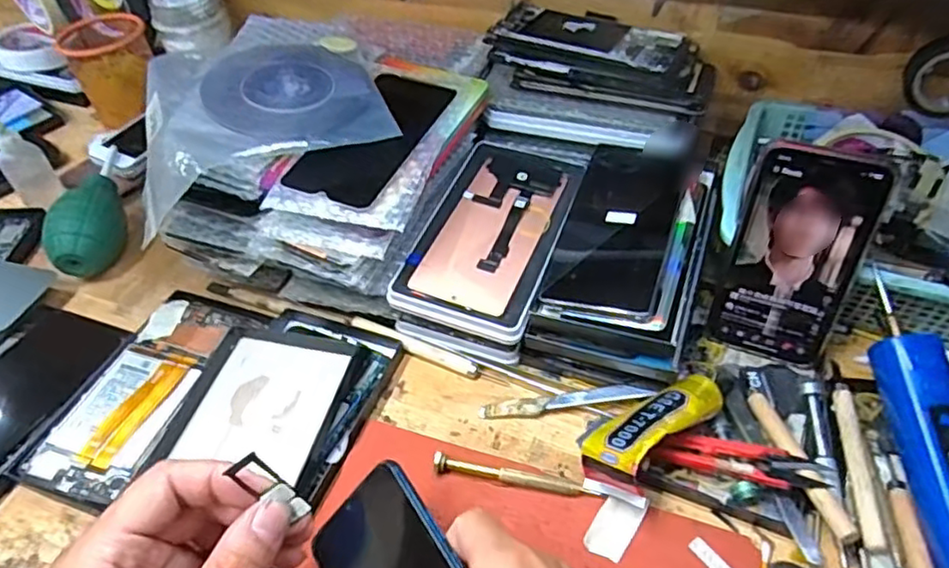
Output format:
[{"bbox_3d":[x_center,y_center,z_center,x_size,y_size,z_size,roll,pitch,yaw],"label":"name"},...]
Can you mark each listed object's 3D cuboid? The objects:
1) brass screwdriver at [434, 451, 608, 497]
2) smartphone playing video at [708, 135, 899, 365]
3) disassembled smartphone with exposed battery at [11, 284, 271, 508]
[{"bbox_3d":[0.026,0.121,0.405,0.104,0.014,0.009,6,48,10],"label":"brass screwdriver"},{"bbox_3d":[0.210,-0.015,0.423,0.076,0.150,0.006,16,33,21],"label":"smartphone playing video"},{"bbox_3d":[-0.231,0.069,0.458,0.081,0.007,0.173,12,50,15],"label":"disassembled smartphone with exposed battery"}]

